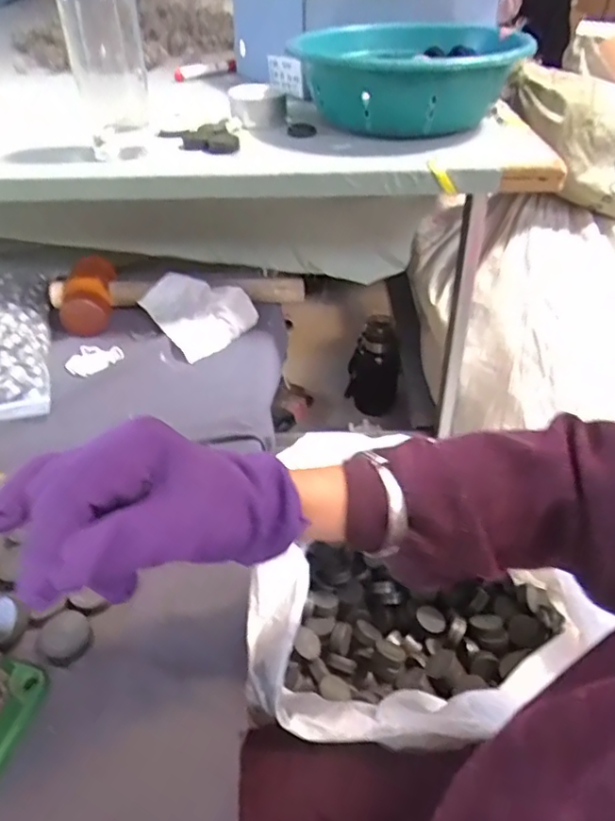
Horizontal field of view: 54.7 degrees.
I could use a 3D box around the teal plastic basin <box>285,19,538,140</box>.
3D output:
[{"bbox_3d":[0.122,-0.380,0.675,0.239,0.083,0.234,23,46,26],"label":"teal plastic basin"}]

